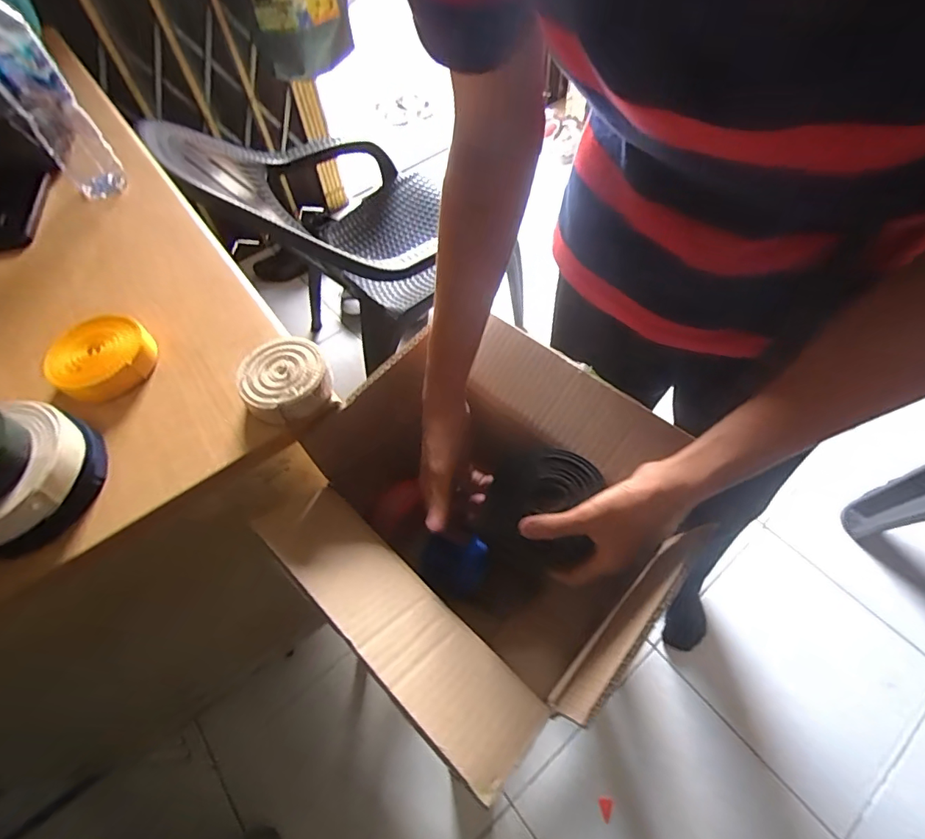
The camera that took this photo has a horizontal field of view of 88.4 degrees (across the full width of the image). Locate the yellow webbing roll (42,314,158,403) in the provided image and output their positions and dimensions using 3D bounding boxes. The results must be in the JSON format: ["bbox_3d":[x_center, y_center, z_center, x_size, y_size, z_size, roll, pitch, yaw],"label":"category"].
[{"bbox_3d":[-0.345,-0.059,0.455,0.073,0.030,0.087,25,62,18],"label":"yellow webbing roll"}]

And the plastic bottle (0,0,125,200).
[{"bbox_3d":[-0.499,-0.385,0.565,0.069,0.222,0.060,-35,62,-18],"label":"plastic bottle"}]

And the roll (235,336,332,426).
[{"bbox_3d":[-0.162,-0.036,0.434,0.079,0.029,0.076,-2,58,2],"label":"roll"}]

